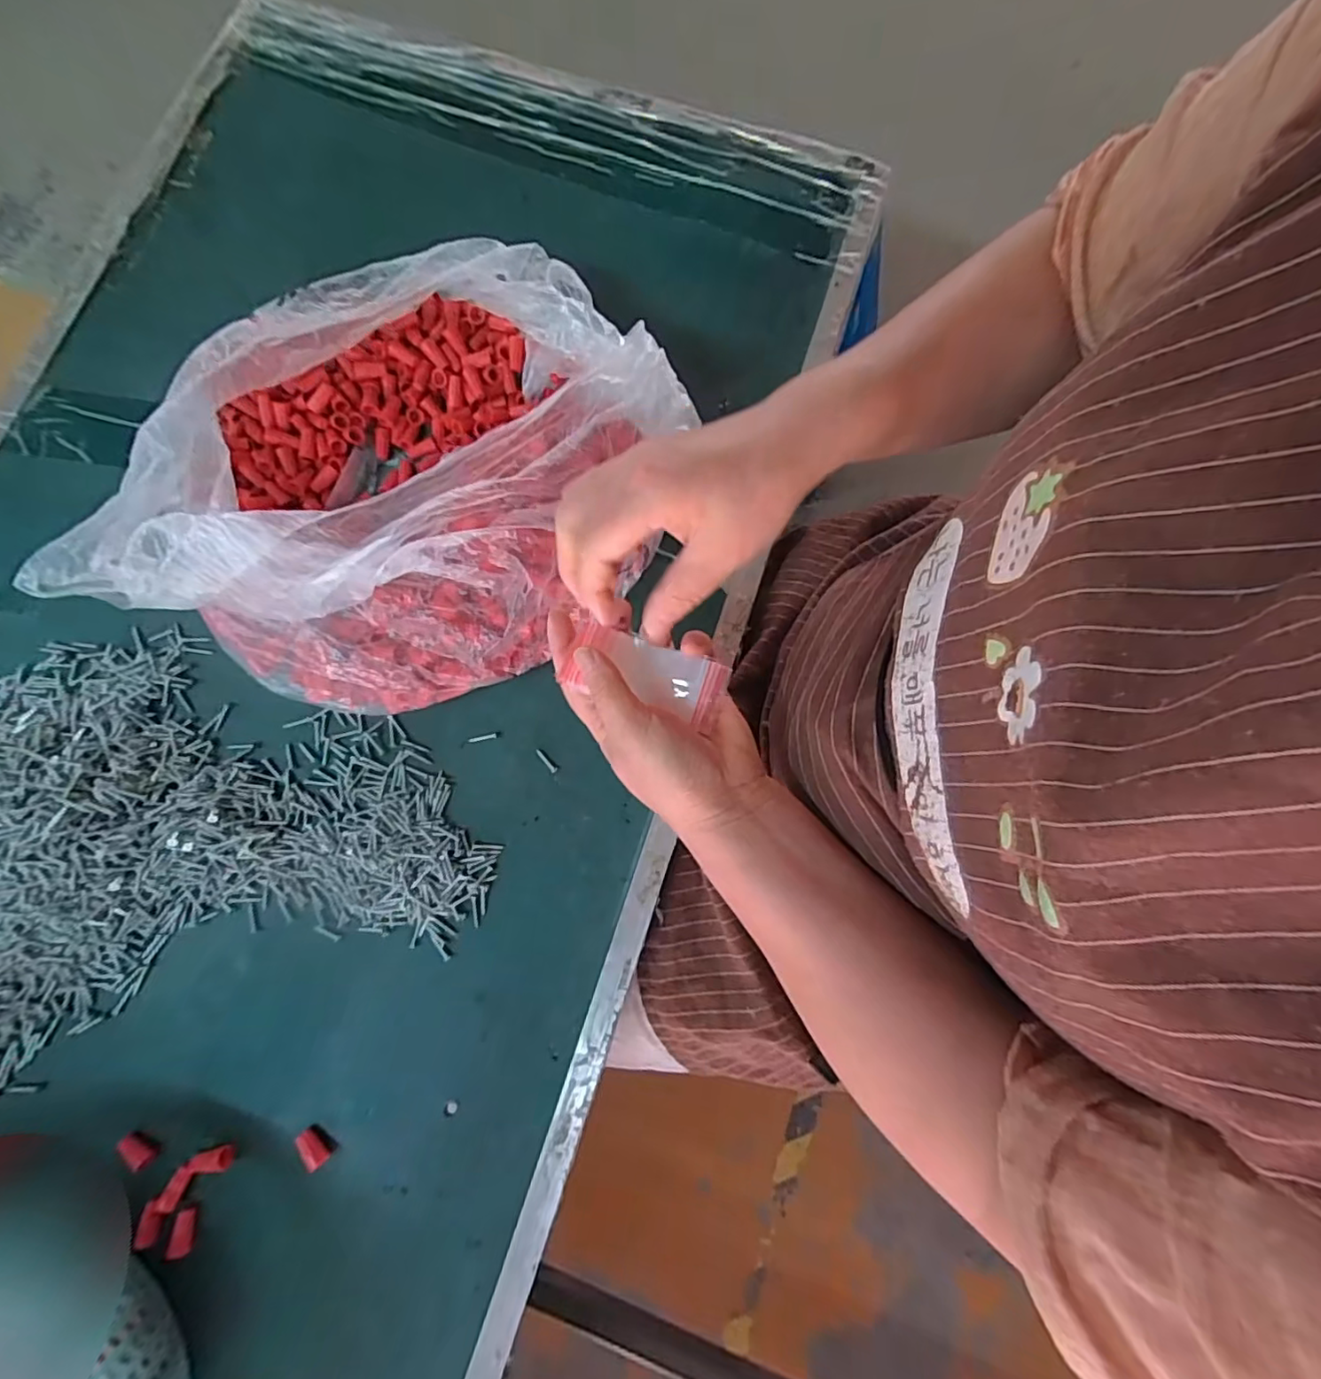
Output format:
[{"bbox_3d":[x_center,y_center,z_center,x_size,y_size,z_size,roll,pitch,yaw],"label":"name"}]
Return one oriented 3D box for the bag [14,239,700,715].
[{"bbox_3d":[-0.165,-0.157,0.407,0.312,0.098,0.349,17,80,2],"label":"bag"}]

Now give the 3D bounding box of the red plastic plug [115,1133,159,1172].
[{"bbox_3d":[-0.324,0.285,0.368,0.023,0.009,0.012,38,82,6],"label":"red plastic plug"}]

